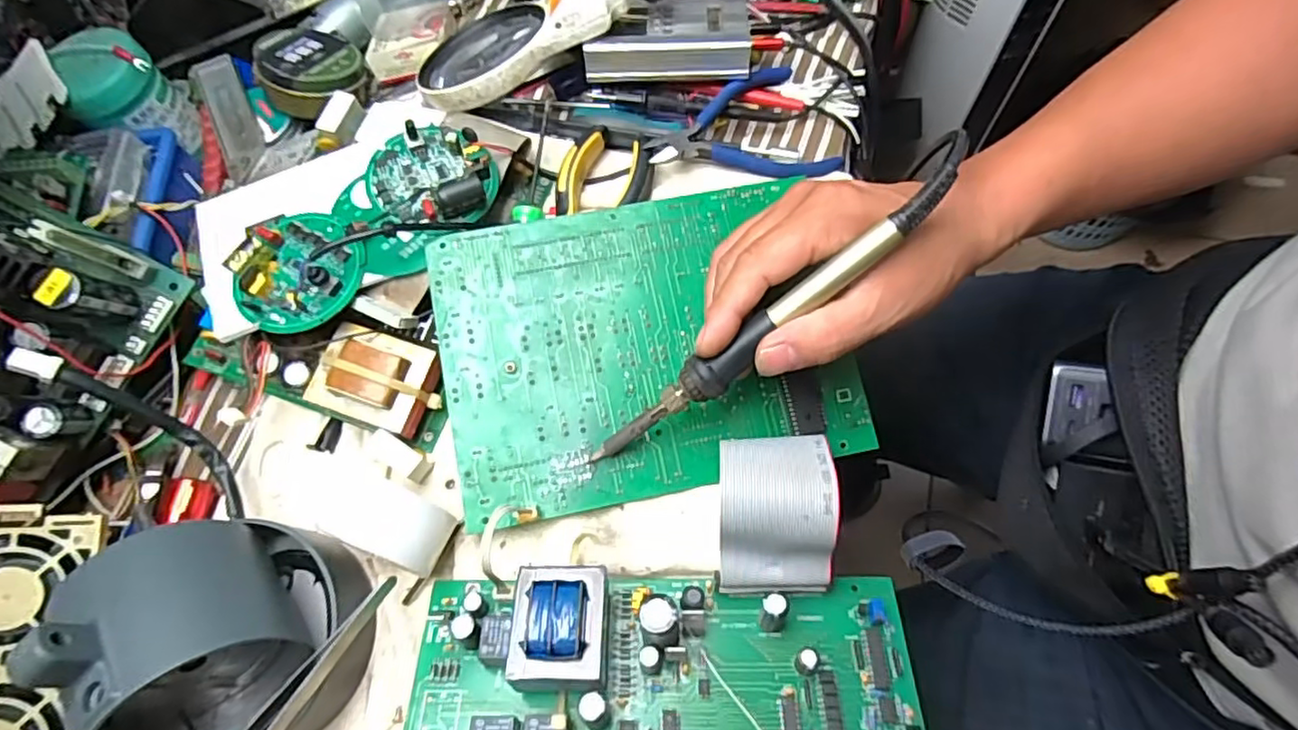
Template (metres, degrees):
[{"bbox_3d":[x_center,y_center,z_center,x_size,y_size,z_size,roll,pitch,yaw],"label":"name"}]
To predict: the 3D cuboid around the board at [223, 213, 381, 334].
[{"bbox_3d":[-0.193,-0.054,0.344,0.074,0.025,0.069,-2,67,4],"label":"board"}]

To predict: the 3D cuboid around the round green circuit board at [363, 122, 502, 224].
[{"bbox_3d":[-0.124,-0.112,0.362,0.069,0.014,0.065,-2,67,4],"label":"round green circuit board"}]

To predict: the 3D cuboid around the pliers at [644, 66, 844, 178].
[{"bbox_3d":[0.061,-0.155,0.407,0.118,0.024,0.080,0,68,4],"label":"pliers"}]

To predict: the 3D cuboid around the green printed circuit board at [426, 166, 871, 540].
[{"bbox_3d":[-0.002,-0.013,0.345,0.212,0.017,0.156,-11,72,-5],"label":"green printed circuit board"}]

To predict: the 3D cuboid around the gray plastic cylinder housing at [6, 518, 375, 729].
[{"bbox_3d":[-0.176,0.115,0.276,0.090,0.108,0.102,-10,67,0],"label":"gray plastic cylinder housing"}]

